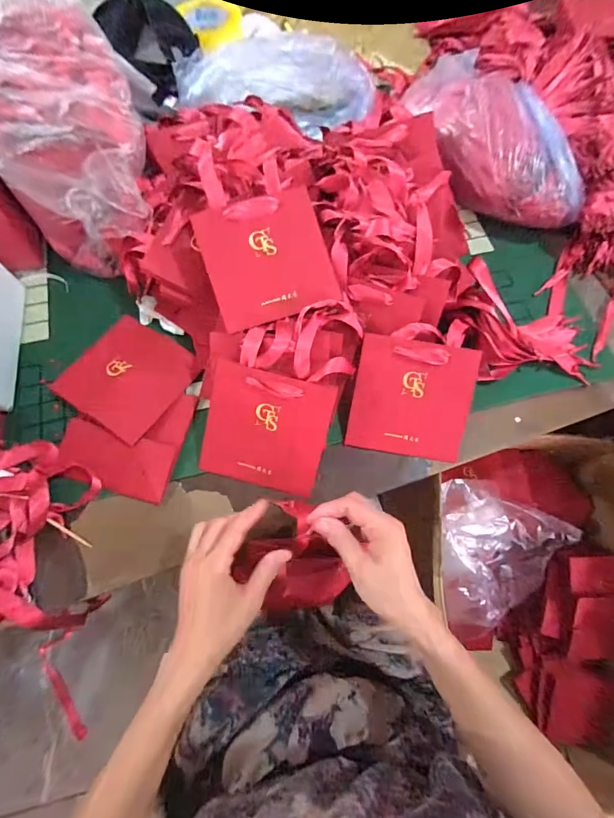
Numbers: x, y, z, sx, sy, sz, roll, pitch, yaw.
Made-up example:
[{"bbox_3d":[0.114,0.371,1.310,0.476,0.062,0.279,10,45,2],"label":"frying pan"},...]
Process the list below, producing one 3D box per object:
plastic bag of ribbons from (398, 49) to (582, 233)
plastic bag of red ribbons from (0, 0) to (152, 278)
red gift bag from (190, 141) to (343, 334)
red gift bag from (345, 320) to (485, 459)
[{"bbox_3d":[0.278,-0.385,0.568,0.139,0.130,0.290,-27,73,-11],"label":"plastic bag of ribbons"},{"bbox_3d":[-0.308,-0.357,0.505,0.174,0.172,0.308,-19,72,-8],"label":"plastic bag of red ribbons"},{"bbox_3d":[-0.052,-0.203,0.443,0.142,0.012,0.197,-17,92,-9],"label":"red gift bag"},{"bbox_3d":[0.130,-0.024,0.469,0.141,0.013,0.161,9,98,3],"label":"red gift bag"}]

